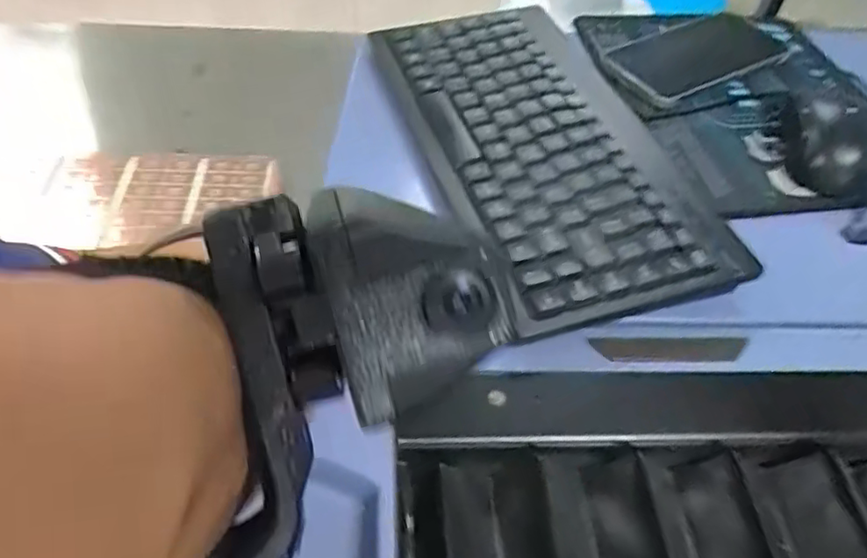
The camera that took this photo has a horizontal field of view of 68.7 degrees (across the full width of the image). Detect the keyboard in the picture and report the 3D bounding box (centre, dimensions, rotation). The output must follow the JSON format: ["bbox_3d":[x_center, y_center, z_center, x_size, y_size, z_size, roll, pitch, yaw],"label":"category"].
[{"bbox_3d":[0.066,-0.089,0.422,0.142,0.033,0.288,-10,52,-14],"label":"keyboard"}]

